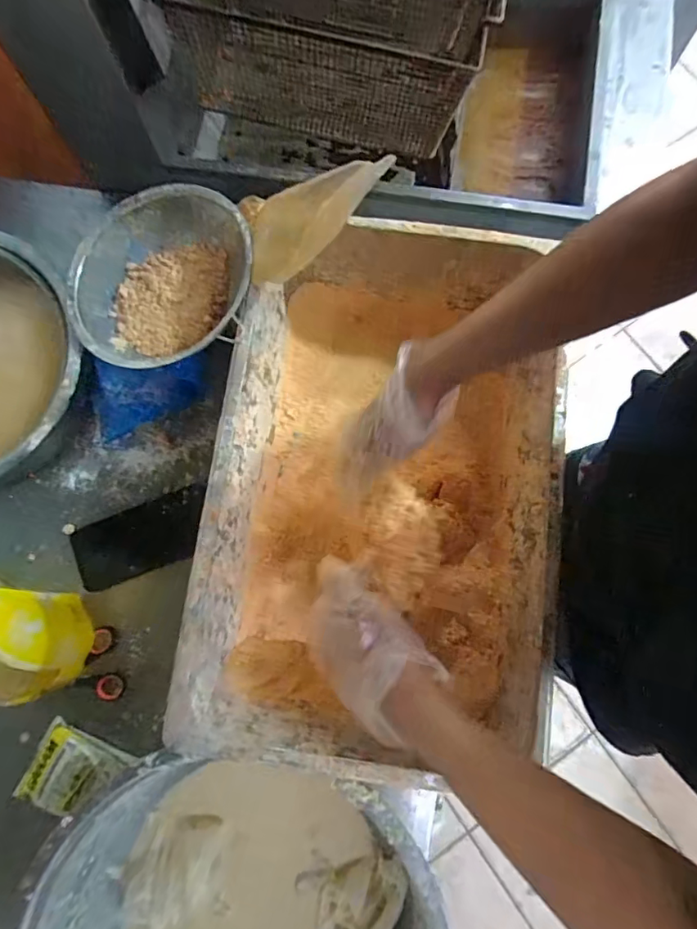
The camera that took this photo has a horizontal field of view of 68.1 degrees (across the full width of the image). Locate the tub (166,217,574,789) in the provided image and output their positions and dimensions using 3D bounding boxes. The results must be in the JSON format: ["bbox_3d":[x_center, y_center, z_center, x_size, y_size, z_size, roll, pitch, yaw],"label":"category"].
[{"bbox_3d":[0.034,0.022,0.555,0.315,0.154,0.514,7,78,2],"label":"tub"}]

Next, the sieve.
[{"bbox_3d":[-0.204,-0.204,0.564,0.199,0.071,0.208,0,78,1],"label":"sieve"}]

